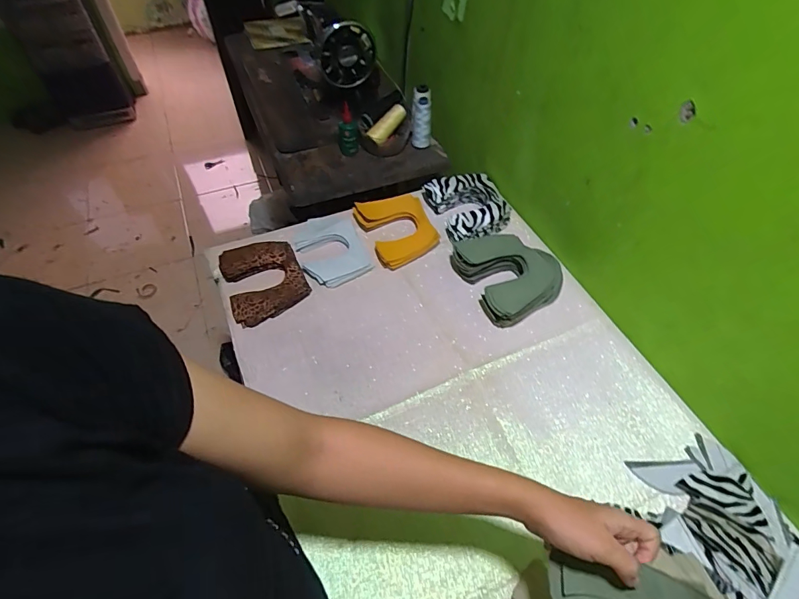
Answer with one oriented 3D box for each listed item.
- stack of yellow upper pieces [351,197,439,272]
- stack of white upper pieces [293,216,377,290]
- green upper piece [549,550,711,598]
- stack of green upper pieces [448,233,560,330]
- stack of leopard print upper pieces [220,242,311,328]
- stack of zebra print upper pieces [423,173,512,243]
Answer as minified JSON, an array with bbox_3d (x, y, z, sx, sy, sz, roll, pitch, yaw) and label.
[{"bbox_3d":[-0.002,-0.139,0.830,0.129,0.020,0.154,-23,67,-16],"label":"stack of yellow upper pieces"},{"bbox_3d":[-0.130,-0.096,0.806,0.120,0.027,0.162,-20,55,-16],"label":"stack of white upper pieces"},{"bbox_3d":[0.200,0.267,0.376,0.127,0.028,0.077,10,91,24],"label":"green upper piece"},{"bbox_3d":[0.205,-0.053,0.758,0.180,0.060,0.176,-19,55,-15],"label":"stack of green upper pieces"},{"bbox_3d":[-0.242,-0.037,0.761,0.133,0.034,0.170,-21,56,-16],"label":"stack of leopard print upper pieces"},{"bbox_3d":[0.142,-0.182,0.859,0.137,0.056,0.163,-16,54,-13],"label":"stack of zebra print upper pieces"}]

